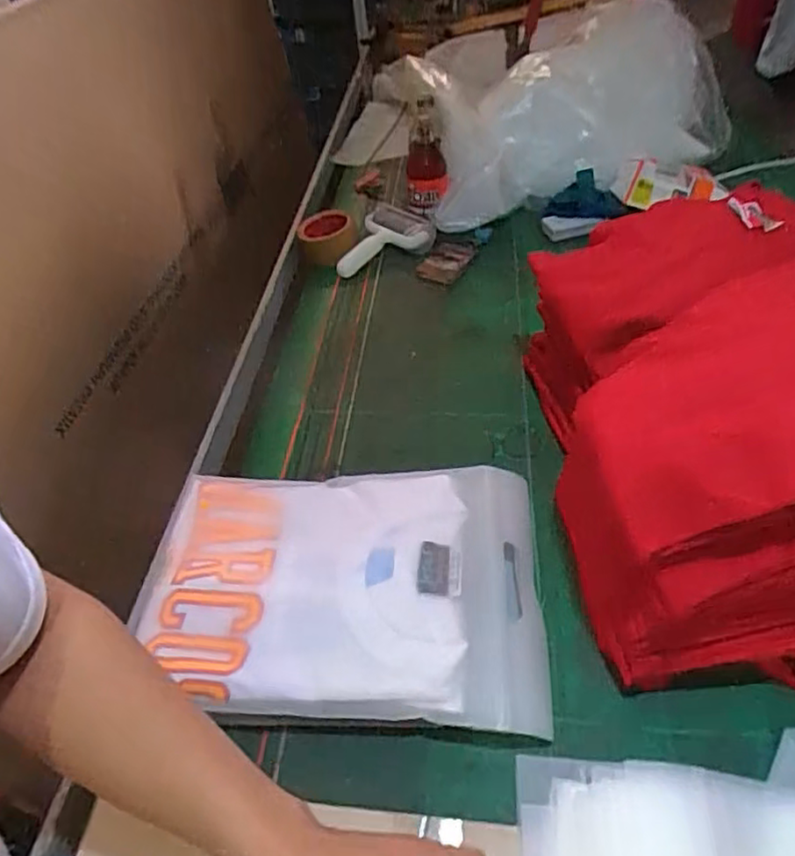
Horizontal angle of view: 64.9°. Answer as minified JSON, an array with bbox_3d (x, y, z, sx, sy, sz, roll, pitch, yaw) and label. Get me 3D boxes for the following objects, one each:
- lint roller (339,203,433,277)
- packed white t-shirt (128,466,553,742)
[{"bbox_3d":[-0.021,-0.319,1.047,0.160,0.059,0.107,-6,45,1],"label":"lint roller"},{"bbox_3d":[-0.050,0.135,0.566,0.351,0.052,0.245,0,49,4],"label":"packed white t-shirt"}]

